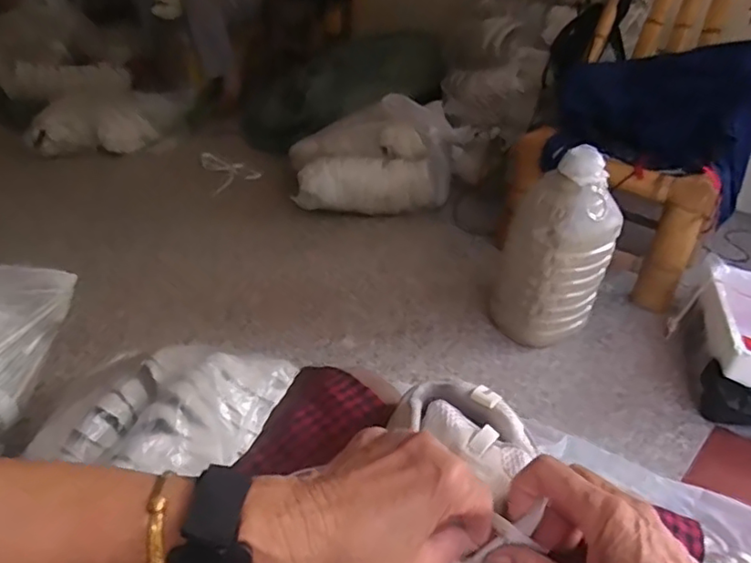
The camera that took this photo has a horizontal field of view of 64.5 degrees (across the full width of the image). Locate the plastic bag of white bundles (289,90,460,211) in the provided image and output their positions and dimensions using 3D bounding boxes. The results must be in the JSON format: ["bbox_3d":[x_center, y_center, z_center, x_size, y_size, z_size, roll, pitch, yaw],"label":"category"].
[{"bbox_3d":[0.018,-0.378,1.791,0.530,0.249,0.373,-1,34,-10],"label":"plastic bag of white bundles"}]

